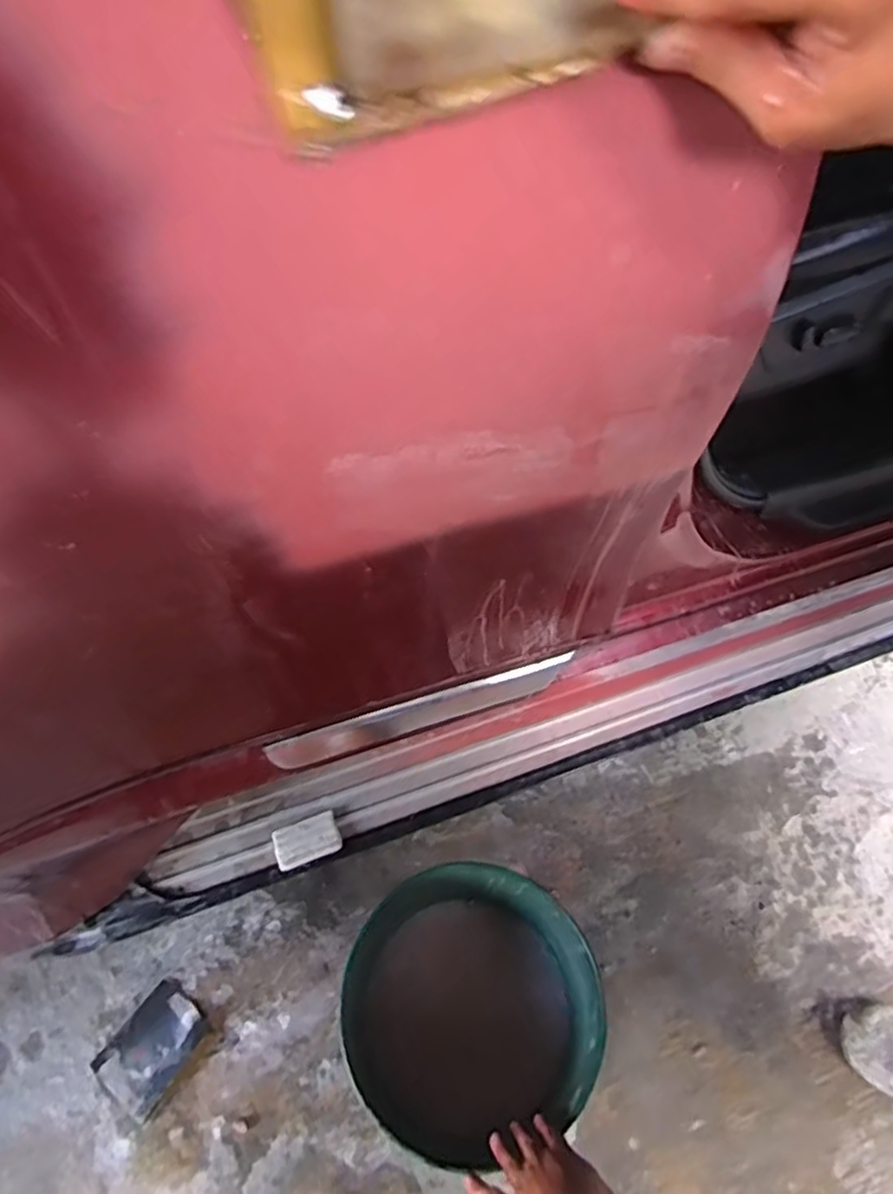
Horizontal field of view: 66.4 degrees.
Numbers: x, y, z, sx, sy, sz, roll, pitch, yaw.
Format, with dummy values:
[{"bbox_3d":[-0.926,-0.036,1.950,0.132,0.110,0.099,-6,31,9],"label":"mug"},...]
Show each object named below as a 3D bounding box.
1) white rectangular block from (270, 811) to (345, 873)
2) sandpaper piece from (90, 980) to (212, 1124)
[{"bbox_3d":[-0.167,0.290,0.816,0.076,0.012,0.050,-16,57,-12],"label":"white rectangular block"},{"bbox_3d":[-0.422,0.643,0.979,0.111,0.013,0.143,29,60,17],"label":"sandpaper piece"}]

